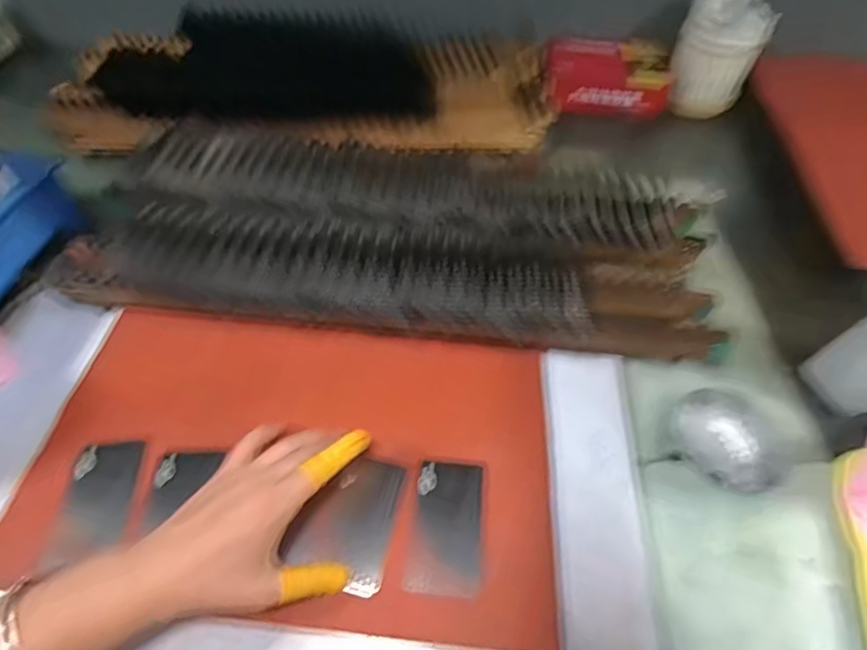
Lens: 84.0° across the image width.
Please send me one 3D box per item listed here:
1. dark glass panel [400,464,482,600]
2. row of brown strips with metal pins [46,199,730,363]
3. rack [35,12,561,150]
[{"bbox_3d":[0.011,0.142,0.341,0.049,0.005,0.086,11,61,-2],"label":"dark glass panel"},{"bbox_3d":[-0.047,-0.026,0.407,0.566,0.088,0.094,7,54,4],"label":"row of brown strips with metal pins"},{"bbox_3d":[-0.136,-0.277,0.556,0.537,0.067,0.181,0,53,-1],"label":"rack"}]

